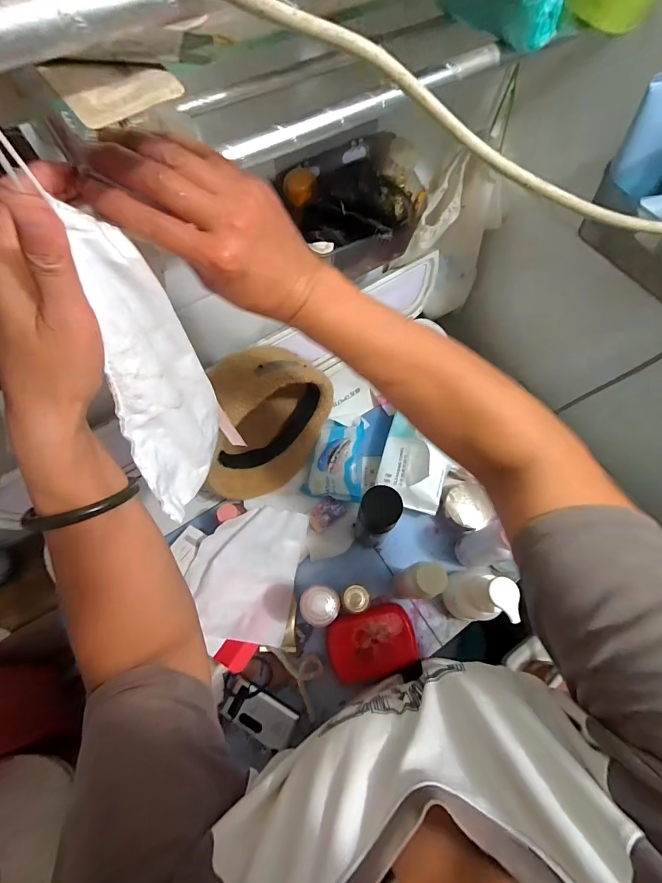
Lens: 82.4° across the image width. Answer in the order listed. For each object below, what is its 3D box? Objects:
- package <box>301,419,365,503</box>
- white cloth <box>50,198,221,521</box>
[{"bbox_3d":[0.010,0.023,0.651,0.093,0.057,0.146,12,66,6],"label":"package"},{"bbox_3d":[-0.131,-0.045,0.289,0.027,0.224,0.114,1,45,2],"label":"white cloth"}]

